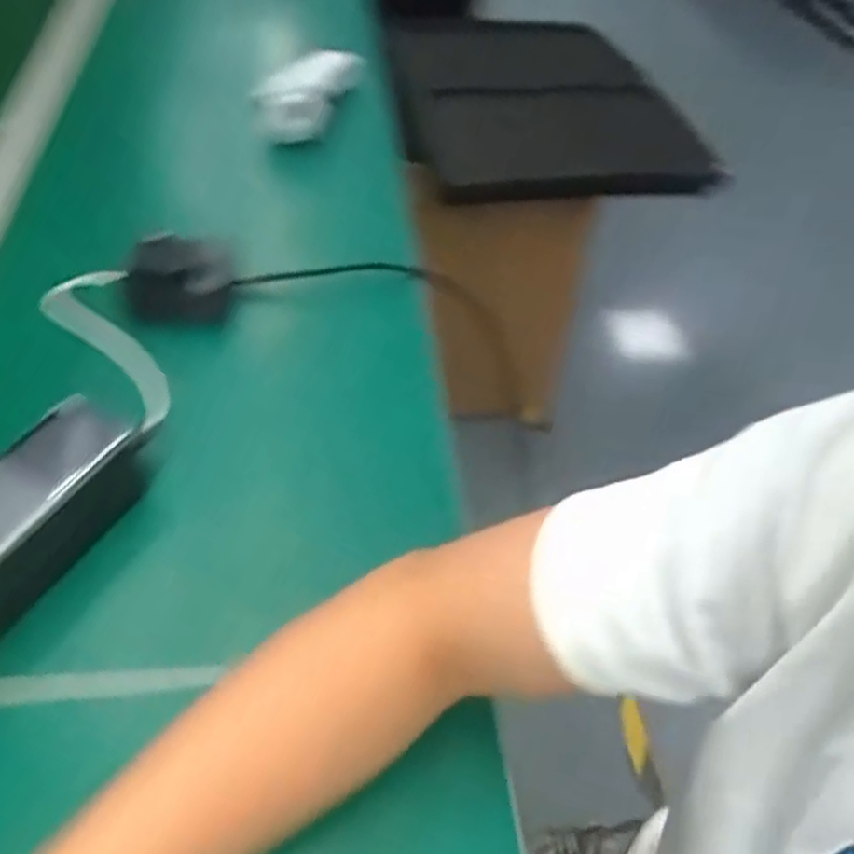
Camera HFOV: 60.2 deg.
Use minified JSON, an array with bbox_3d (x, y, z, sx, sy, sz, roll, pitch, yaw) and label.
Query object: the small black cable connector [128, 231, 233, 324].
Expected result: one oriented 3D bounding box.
[{"bbox_3d":[-0.189,-0.116,0.569,0.072,0.040,0.056,8,48,2],"label":"small black cable connector"}]

